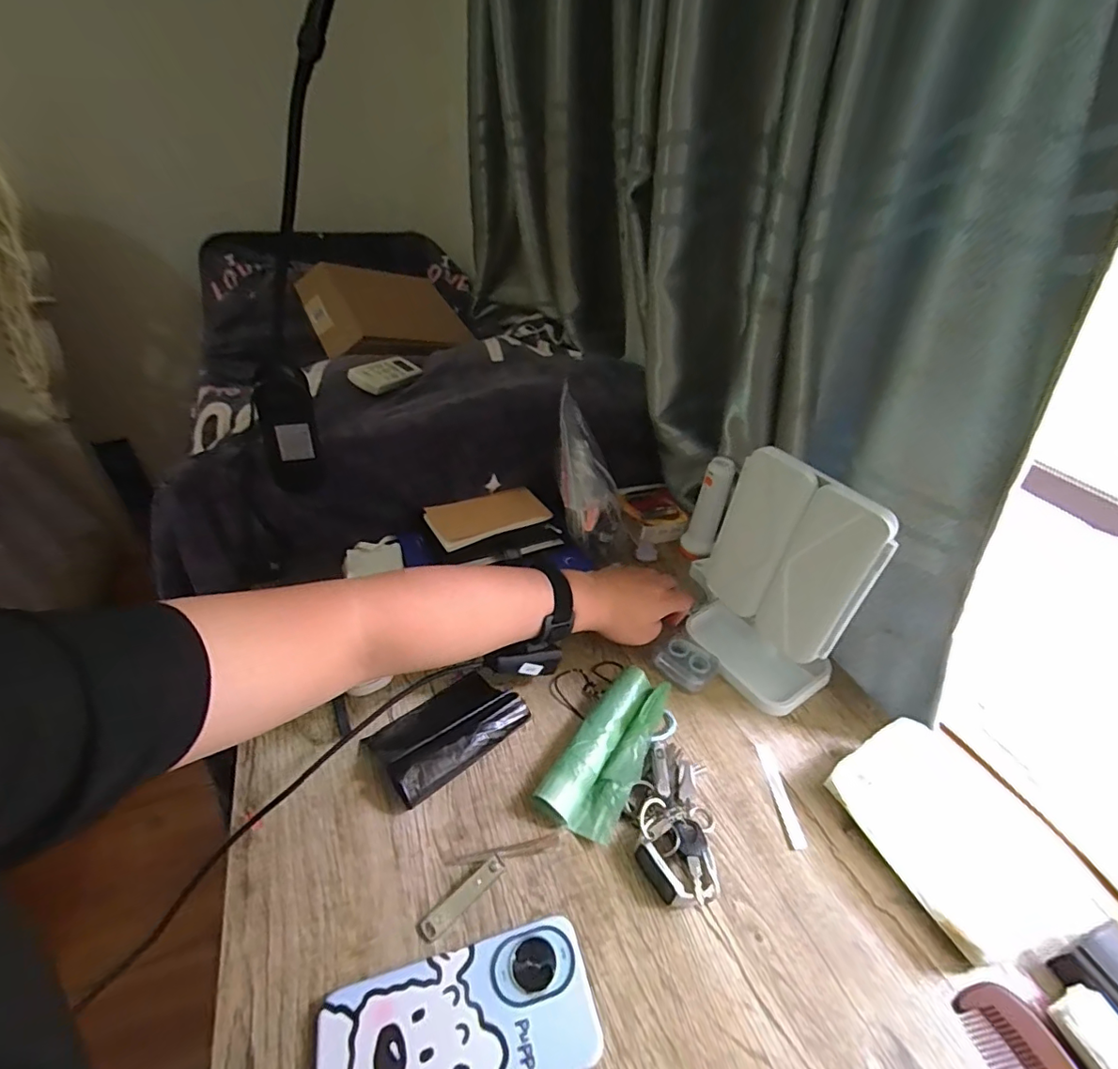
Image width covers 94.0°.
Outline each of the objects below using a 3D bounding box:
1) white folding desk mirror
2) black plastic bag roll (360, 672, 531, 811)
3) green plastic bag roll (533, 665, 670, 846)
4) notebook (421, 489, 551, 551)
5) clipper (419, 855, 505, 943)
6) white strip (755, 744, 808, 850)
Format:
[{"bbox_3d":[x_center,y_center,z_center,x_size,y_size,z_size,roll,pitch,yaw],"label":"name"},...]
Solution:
[{"bbox_3d":[0.210,0.044,0.502,0.084,0.229,0.149,-28,49,-36],"label":"white folding desk mirror"},{"bbox_3d":[-0.101,0.171,0.470,0.124,0.029,0.084,-27,48,-35],"label":"black plastic bag roll"},{"bbox_3d":[0.049,0.191,0.466,0.065,0.025,0.152,26,46,25],"label":"green plastic bag roll"},{"bbox_3d":[-0.083,-0.022,0.615,0.135,0.015,0.067,-15,42,-24],"label":"notebook"},{"bbox_3d":[-0.068,0.261,0.375,0.067,0.011,0.015,-25,47,-34],"label":"clipper"},{"bbox_3d":[0.192,0.225,0.454,0.013,0.007,0.089,2,38,-5],"label":"white strip"}]

